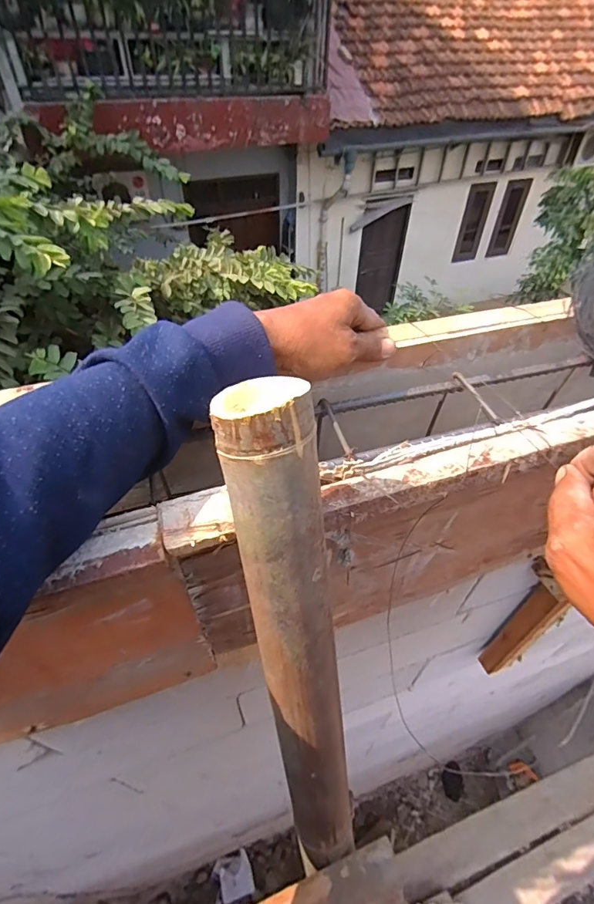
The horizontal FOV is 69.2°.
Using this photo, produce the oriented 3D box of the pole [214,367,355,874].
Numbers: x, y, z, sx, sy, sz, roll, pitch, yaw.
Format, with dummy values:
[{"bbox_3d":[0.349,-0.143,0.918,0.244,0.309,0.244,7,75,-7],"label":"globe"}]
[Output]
[{"bbox_3d":[0.003,0.169,0.316,0.052,0.457,0.045,-13,27,-13],"label":"pole"}]

